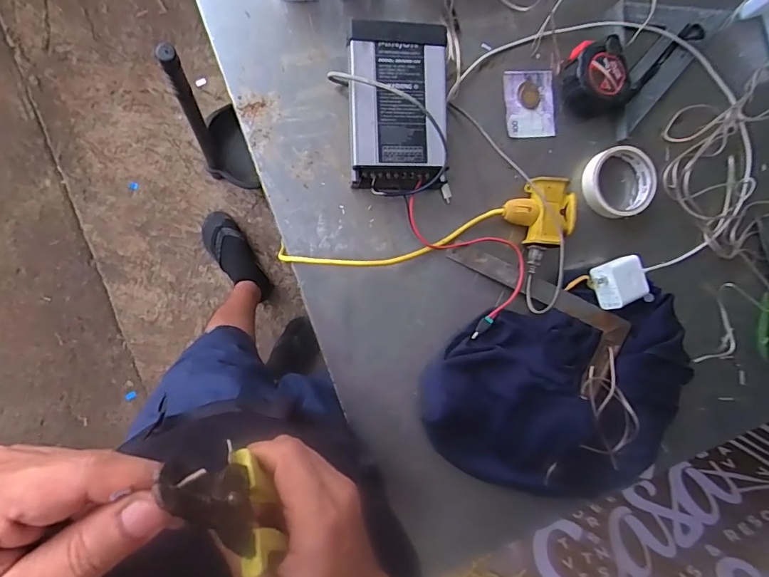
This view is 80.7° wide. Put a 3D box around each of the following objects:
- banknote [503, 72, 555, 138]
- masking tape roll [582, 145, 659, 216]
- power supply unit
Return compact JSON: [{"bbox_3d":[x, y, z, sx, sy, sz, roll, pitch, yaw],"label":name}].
[{"bbox_3d":[0.189,-0.240,0.588,0.066,0.005,0.083,-4,94,-9],"label":"banknote"},{"bbox_3d":[0.308,-0.139,0.602,0.095,0.034,0.091,0,92,-6],"label":"masking tape roll"},{"bbox_3d":[0.015,-0.209,0.530,0.112,0.049,0.188,-2,94,-9],"label":"power supply unit"}]

